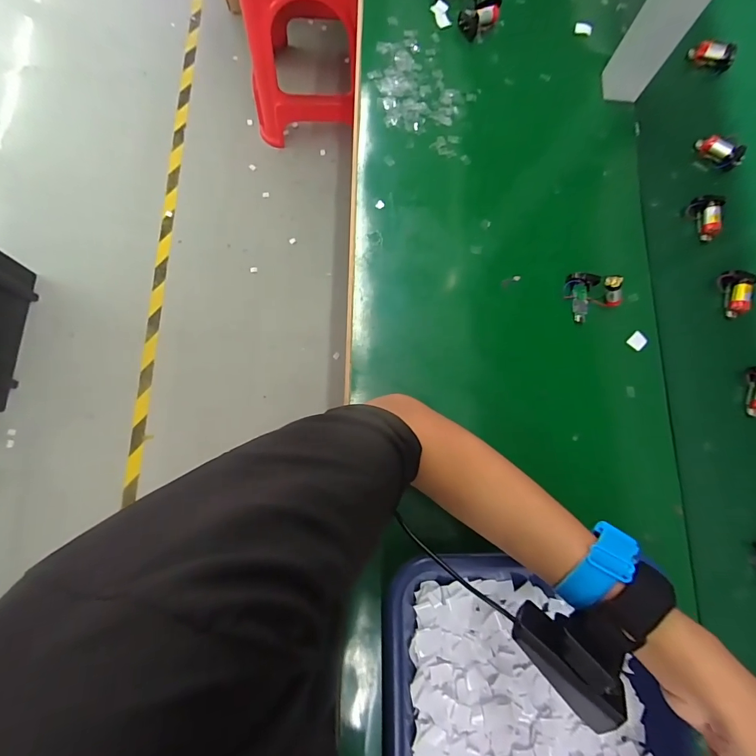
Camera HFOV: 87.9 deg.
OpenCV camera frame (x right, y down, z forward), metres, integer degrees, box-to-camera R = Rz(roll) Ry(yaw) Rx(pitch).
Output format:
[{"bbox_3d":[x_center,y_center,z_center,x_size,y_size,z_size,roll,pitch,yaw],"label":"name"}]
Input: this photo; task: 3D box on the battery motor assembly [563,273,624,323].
[{"bbox_3d":[0.229,-0.094,0.421,0.048,0.043,0.051,1,79,-3],"label":"battery motor assembly"}]

